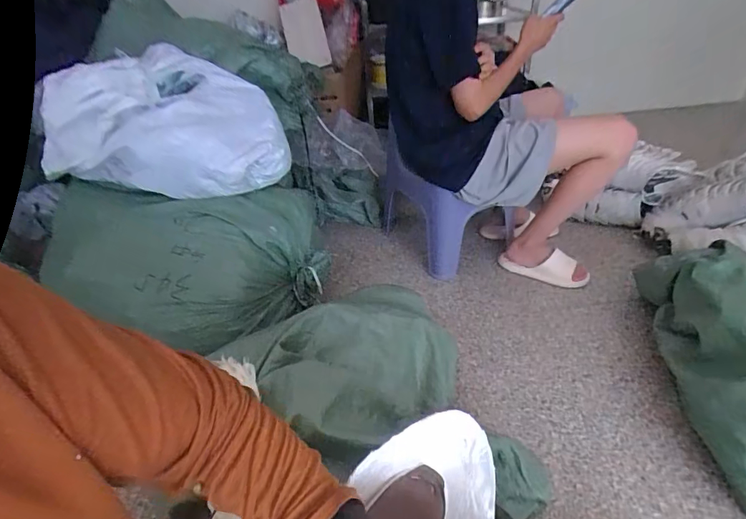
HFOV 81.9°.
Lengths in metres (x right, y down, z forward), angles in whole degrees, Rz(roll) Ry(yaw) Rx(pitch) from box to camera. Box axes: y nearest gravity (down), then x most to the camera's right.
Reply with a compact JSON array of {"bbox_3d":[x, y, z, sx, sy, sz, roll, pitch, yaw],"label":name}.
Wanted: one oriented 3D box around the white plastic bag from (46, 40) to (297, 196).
[{"bbox_3d":[-0.582,-0.426,1.312,0.603,0.325,0.460,-1,36,4],"label":"white plastic bag"}]

